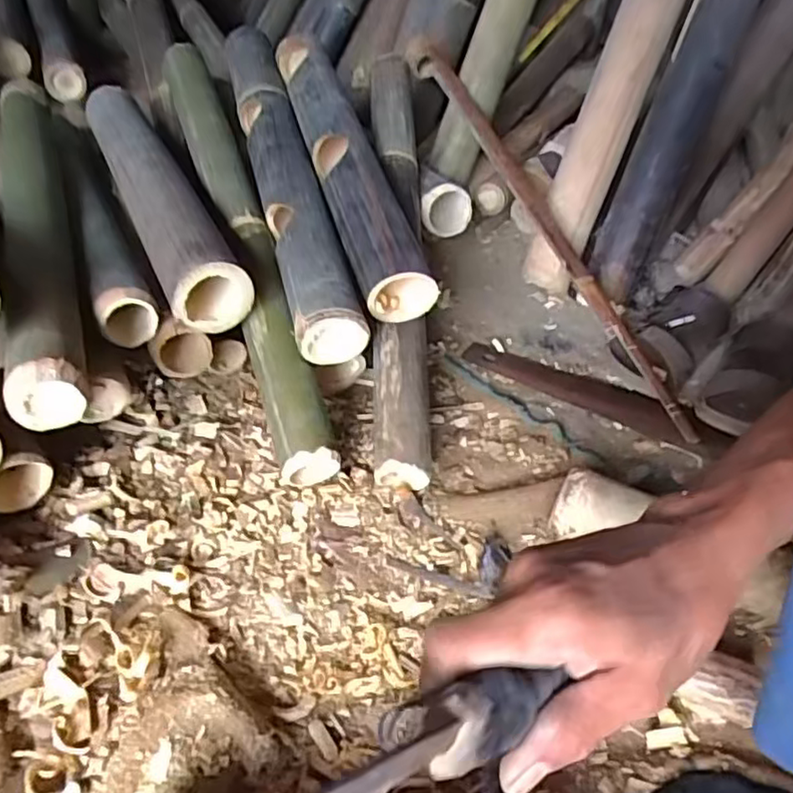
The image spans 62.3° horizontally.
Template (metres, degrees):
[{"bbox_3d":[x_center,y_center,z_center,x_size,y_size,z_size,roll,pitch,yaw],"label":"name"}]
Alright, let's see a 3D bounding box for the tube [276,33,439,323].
[{"bbox_3d":[-0.061,-0.296,0.799,0.085,0.075,0.493,-9,56,-17],"label":"tube"}]

